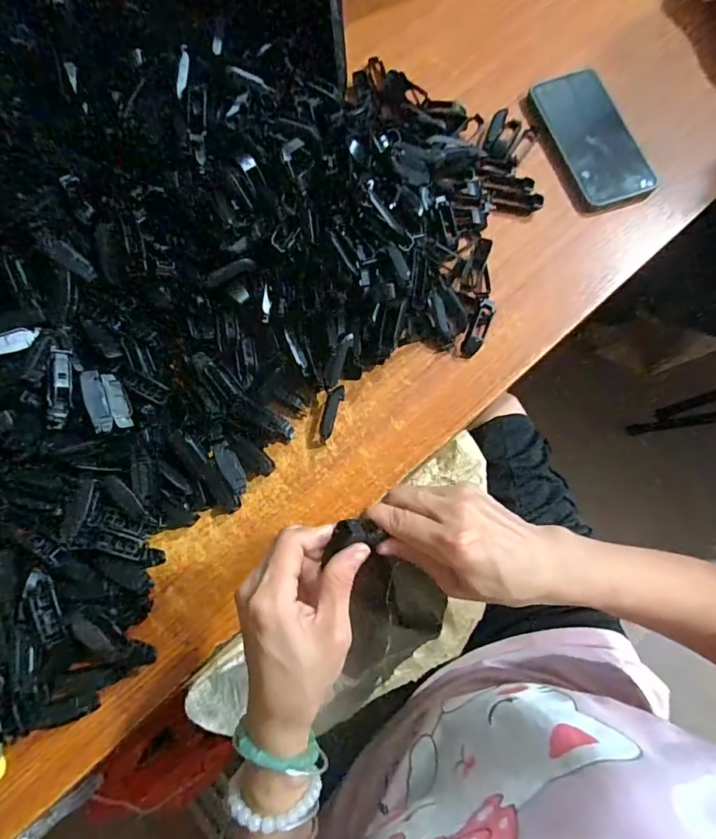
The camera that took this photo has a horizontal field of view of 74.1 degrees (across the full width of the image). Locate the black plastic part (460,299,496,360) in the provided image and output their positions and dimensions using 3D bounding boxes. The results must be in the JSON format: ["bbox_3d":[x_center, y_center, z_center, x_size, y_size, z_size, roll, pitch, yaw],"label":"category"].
[{"bbox_3d":[0.115,-0.086,0.453,0.018,0.015,0.057,24,76,8],"label":"black plastic part"}]

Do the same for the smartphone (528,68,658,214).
[{"bbox_3d":[0.247,-0.302,0.504,0.078,0.014,0.176,-15,74,-3],"label":"smartphone"}]

